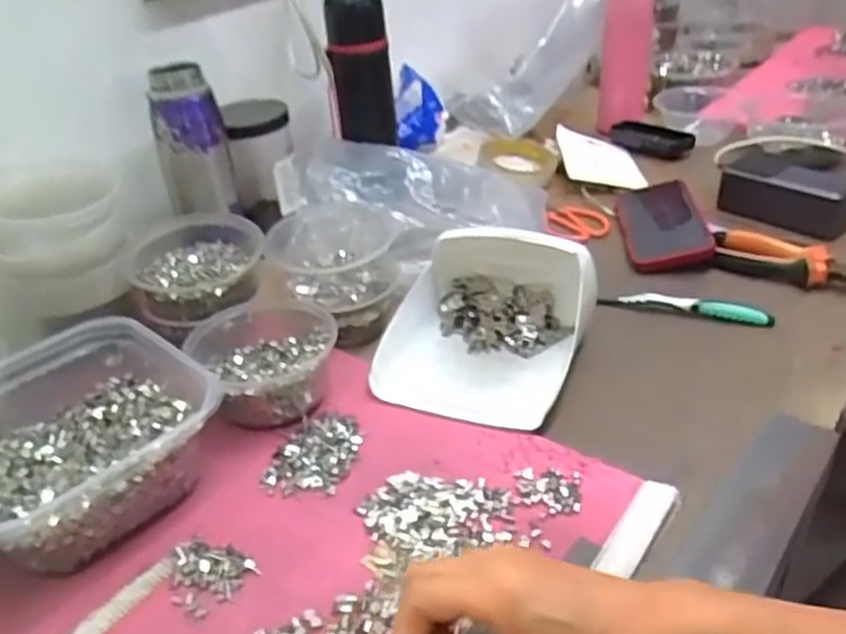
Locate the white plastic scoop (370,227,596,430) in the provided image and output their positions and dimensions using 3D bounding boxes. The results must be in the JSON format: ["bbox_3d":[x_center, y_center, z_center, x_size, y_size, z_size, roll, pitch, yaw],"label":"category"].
[{"bbox_3d":[0.054,-0.005,0.613,0.160,0.082,0.183,6,34,18],"label":"white plastic scoop"}]

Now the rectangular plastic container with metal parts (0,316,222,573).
[{"bbox_3d":[-0.244,0.085,0.512,0.167,0.077,0.162,-30,40,-33],"label":"rectangular plastic container with metal parts"}]

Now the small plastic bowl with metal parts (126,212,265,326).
[{"bbox_3d":[-0.197,-0.048,0.658,0.108,0.046,0.128,-11,33,-9],"label":"small plastic bowl with metal parts"}]

